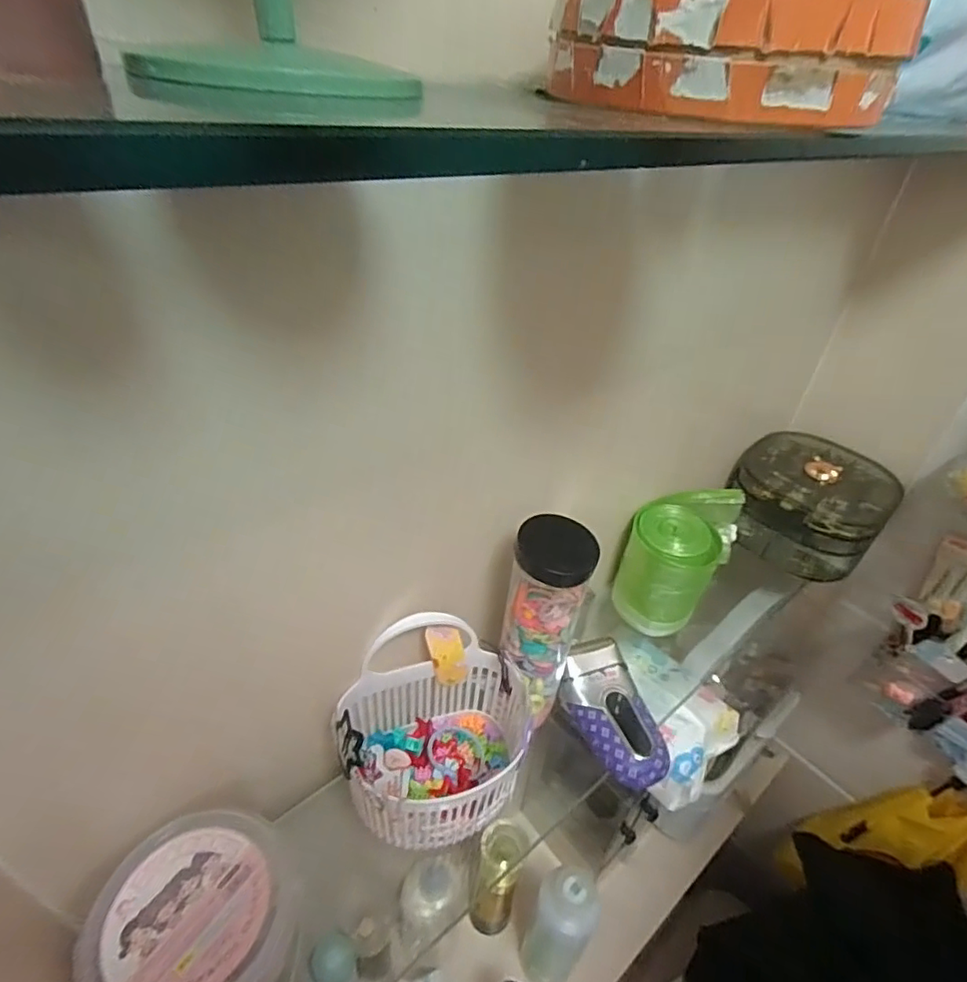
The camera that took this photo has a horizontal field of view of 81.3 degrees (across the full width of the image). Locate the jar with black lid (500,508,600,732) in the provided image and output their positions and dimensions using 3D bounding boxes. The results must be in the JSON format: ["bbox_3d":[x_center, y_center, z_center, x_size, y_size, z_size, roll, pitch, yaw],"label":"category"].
[{"bbox_3d":[0.041,0.089,0.391,0.048,0.159,0.048,3,37,-2],"label":"jar with black lid"}]

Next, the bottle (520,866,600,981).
[{"bbox_3d":[0.077,0.458,0.585,0.057,0.191,0.058,3,37,-2],"label":"bottle"}]

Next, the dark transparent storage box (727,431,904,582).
[{"bbox_3d":[0.361,0.013,0.631,0.144,0.092,0.148,-27,48,-35],"label":"dark transparent storage box"}]

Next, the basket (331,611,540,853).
[{"bbox_3d":[-0.033,0.157,0.367,0.114,0.101,0.102,-2,38,-9],"label":"basket"}]

